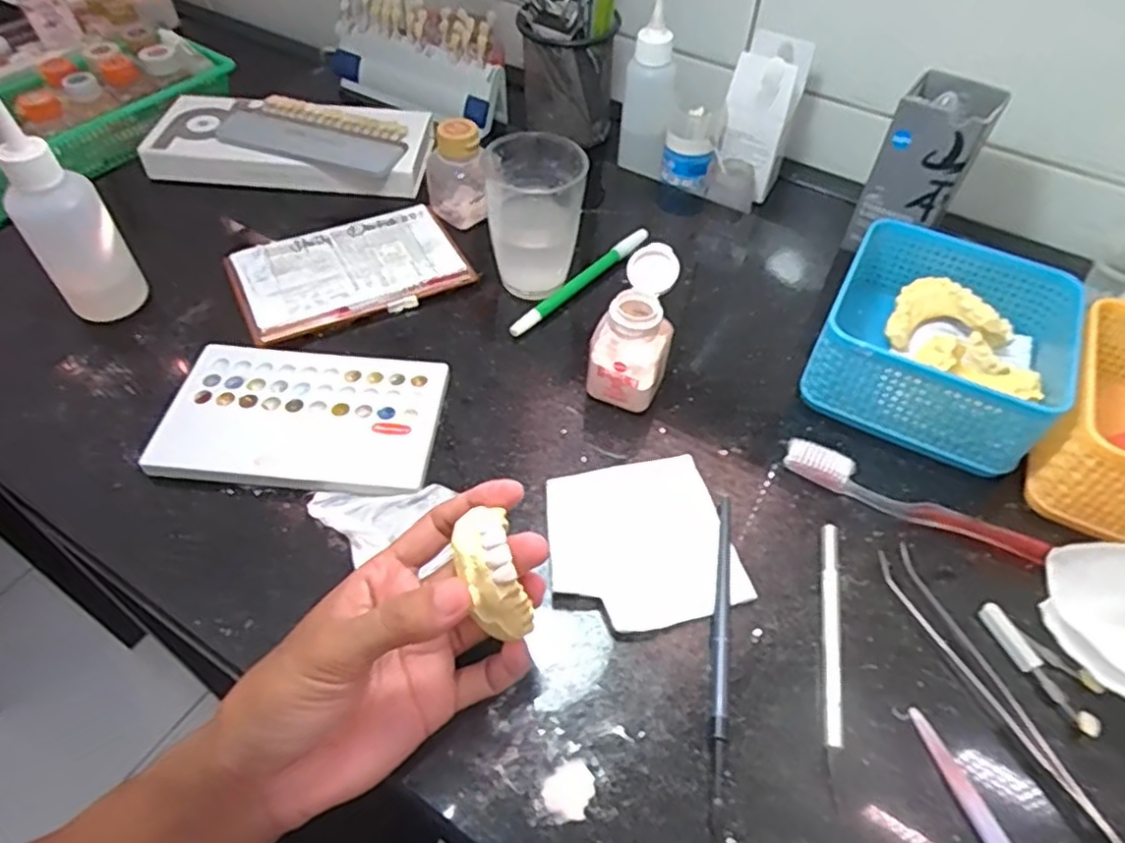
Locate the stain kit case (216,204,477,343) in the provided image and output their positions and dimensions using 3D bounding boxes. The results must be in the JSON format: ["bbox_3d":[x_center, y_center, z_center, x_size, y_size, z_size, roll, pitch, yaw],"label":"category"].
[{"bbox_3d":[-0.149,-0.107,0.502,0.154,0.021,0.091,-22,56,-18],"label":"stain kit case"}]

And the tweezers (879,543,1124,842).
[{"bbox_3d":[0.201,0.126,0.337,0.021,0.005,0.147,-15,54,-16],"label":"tweezers"}]

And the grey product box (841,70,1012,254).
[{"bbox_3d":[0.254,-0.178,0.507,0.062,0.117,0.052,26,55,17],"label":"grey product box"}]

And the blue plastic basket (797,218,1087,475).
[{"bbox_3d":[0.235,-0.050,0.444,0.128,0.066,0.135,24,55,15],"label":"blue plastic basket"}]

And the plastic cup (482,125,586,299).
[{"bbox_3d":[-0.020,-0.142,0.482,0.063,0.090,0.062,1,52,-2],"label":"plastic cup"}]

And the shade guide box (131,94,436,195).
[{"bbox_3d":[-0.219,-0.231,0.578,0.226,0.032,0.079,5,52,1],"label":"shade guide box"}]

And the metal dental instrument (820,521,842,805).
[{"bbox_3d":[0.130,0.111,0.343,0.009,0.006,0.136,11,52,6],"label":"metal dental instrument"}]

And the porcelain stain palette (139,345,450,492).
[{"bbox_3d":[-0.150,-0.002,0.417,0.152,0.016,0.095,6,52,2],"label":"porcelain stain palette"}]

